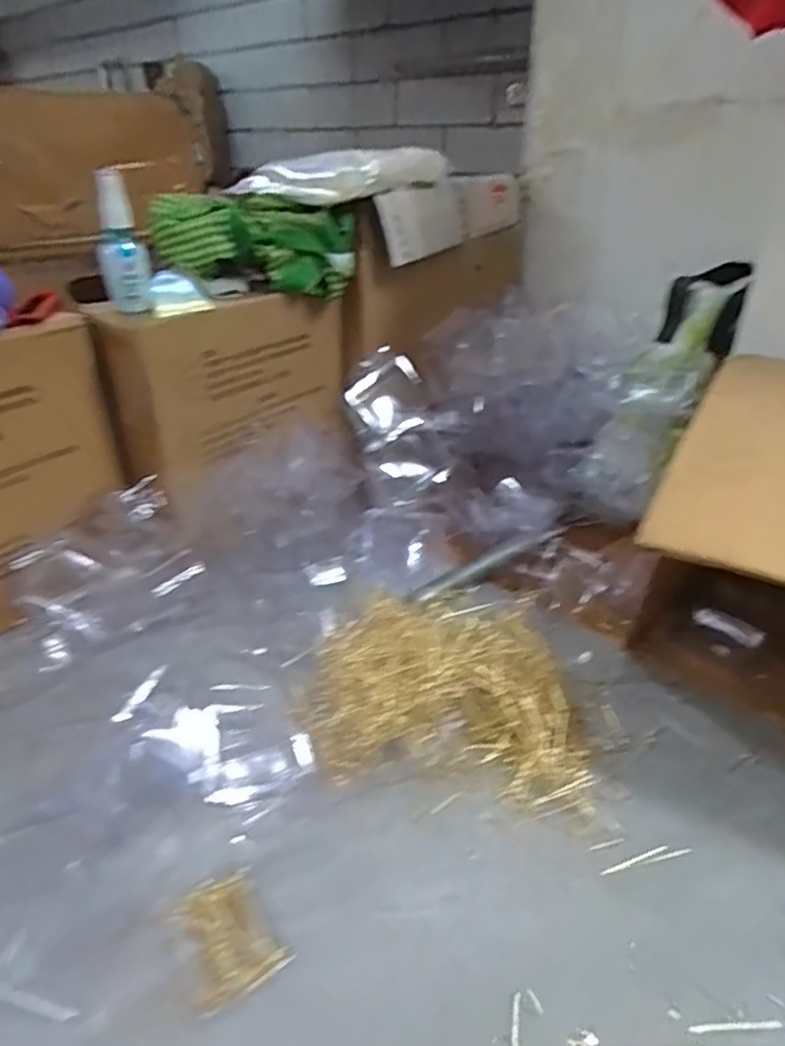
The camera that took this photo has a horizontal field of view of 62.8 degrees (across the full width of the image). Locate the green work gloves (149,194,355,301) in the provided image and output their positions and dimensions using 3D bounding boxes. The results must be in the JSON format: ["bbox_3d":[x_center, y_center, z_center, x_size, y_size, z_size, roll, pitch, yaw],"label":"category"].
[{"bbox_3d":[-0.155,-0.311,0.717,0.215,0.086,0.073,9,32,15],"label":"green work gloves"}]

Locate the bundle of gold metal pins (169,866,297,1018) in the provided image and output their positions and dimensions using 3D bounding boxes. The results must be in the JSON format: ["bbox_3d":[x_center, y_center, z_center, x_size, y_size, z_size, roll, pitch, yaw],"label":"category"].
[{"bbox_3d":[-0.099,0.244,0.385,0.052,0.014,0.072,-18,35,-28],"label":"bundle of gold metal pins"}]

